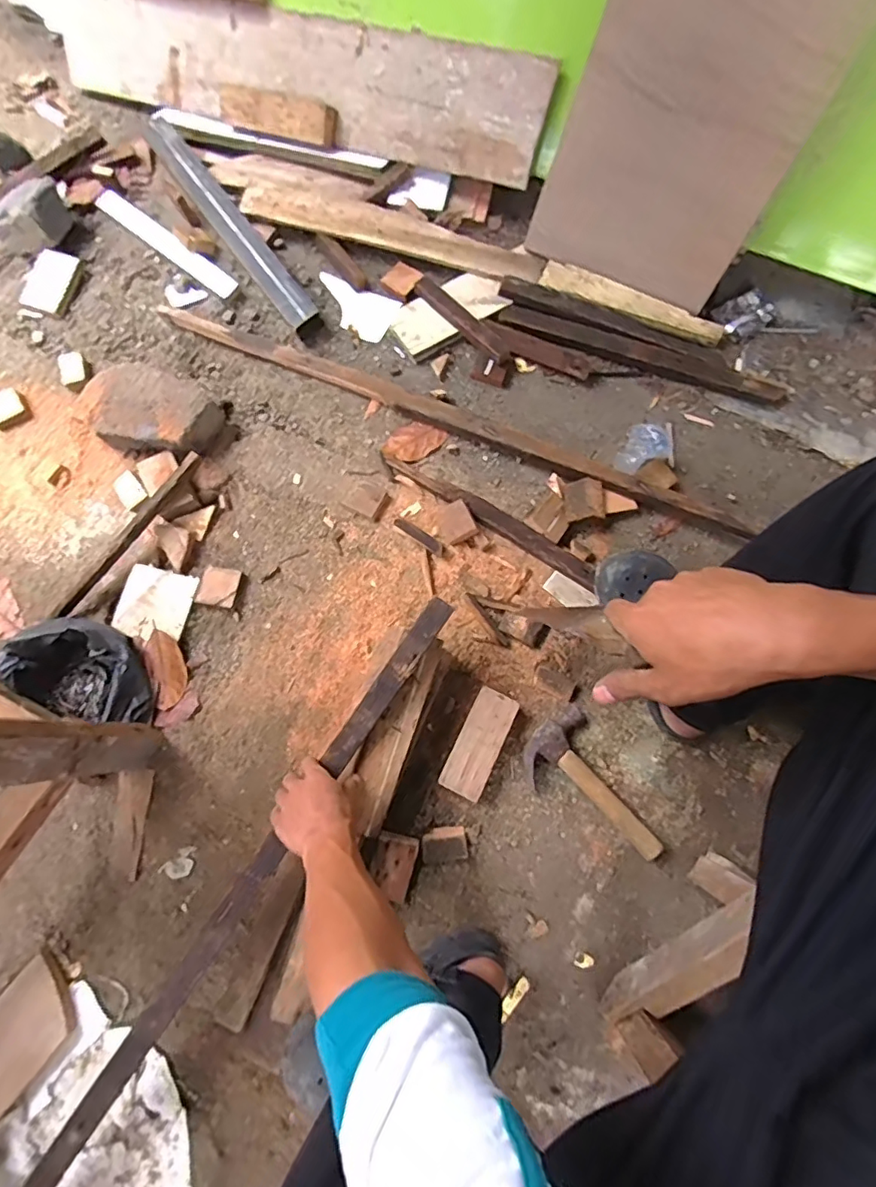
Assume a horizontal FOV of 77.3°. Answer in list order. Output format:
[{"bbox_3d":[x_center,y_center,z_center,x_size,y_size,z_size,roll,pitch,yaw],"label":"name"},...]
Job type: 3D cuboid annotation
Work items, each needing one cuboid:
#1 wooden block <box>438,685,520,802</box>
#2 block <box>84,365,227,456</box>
[{"bbox_3d":[0.059,0.210,0.774,0.061,0.046,0.146,25,77,7],"label":"wooden block"},{"bbox_3d":[-0.470,-0.291,0.903,0.210,0.083,0.120,14,76,5],"label":"block"}]

